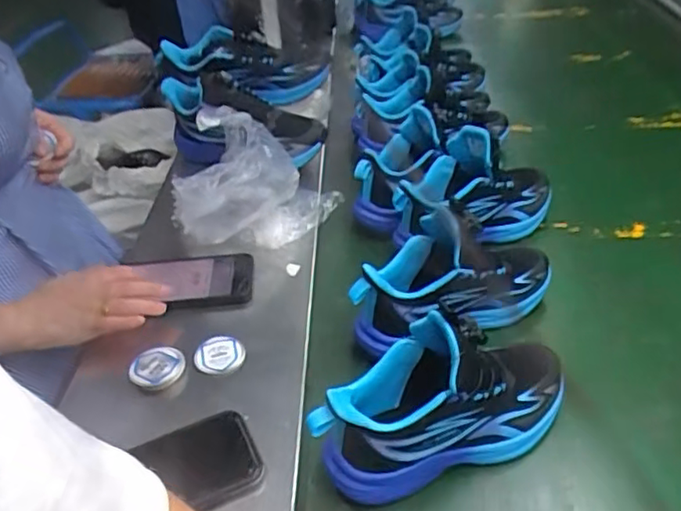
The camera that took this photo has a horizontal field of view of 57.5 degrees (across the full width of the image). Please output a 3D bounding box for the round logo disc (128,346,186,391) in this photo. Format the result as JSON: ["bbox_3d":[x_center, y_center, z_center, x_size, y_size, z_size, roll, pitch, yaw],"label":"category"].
[{"bbox_3d":[-0.181,0.110,0.612,0.053,0.011,0.045,-13,40,-14],"label":"round logo disc"}]

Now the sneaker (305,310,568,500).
[{"bbox_3d":[0.092,0.112,0.517,0.228,0.132,0.080,-15,39,-16],"label":"sneaker"}]

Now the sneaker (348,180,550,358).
[{"bbox_3d":[0.119,0.019,0.649,0.233,0.125,0.083,-20,42,-21],"label":"sneaker"}]

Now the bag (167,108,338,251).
[{"bbox_3d":[-0.112,-0.105,0.777,0.200,0.132,0.167,-9,39,-9],"label":"bag"}]

